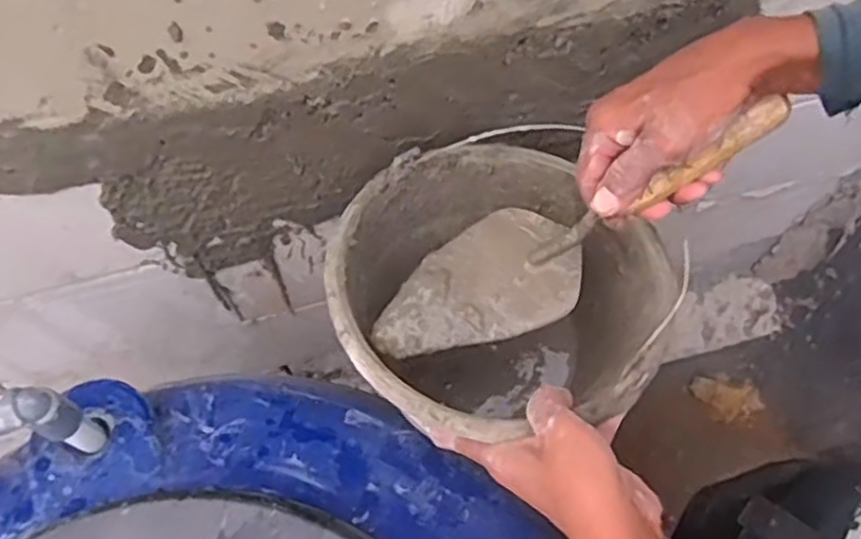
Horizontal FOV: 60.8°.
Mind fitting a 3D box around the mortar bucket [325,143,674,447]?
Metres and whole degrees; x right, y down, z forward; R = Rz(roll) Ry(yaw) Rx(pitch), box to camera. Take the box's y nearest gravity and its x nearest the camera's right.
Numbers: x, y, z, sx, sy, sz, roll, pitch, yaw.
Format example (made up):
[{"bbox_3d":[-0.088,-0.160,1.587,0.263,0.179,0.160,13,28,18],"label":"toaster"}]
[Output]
[{"bbox_3d":[0.051,0.030,0.589,0.235,0.167,0.241,0,65,0],"label":"mortar bucket"}]

